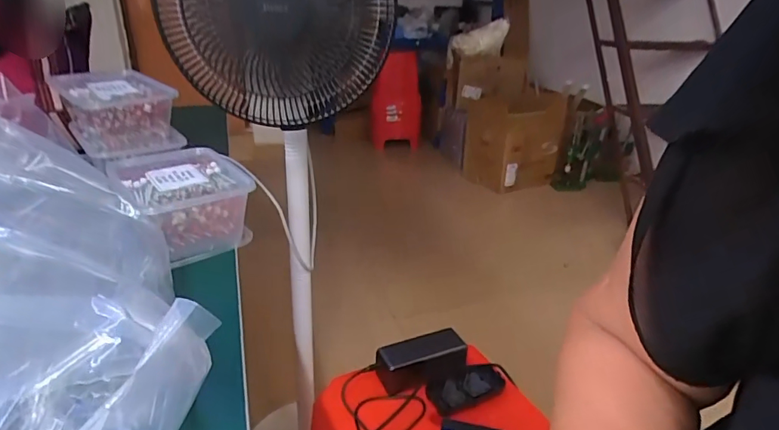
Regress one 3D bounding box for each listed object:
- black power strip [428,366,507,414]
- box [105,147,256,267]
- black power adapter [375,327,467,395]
[{"bbox_3d":[0.108,0.244,0.676,0.108,0.021,0.050,-7,26,-20],"label":"black power strip"},{"bbox_3d":[-0.236,-0.016,0.530,0.118,0.071,0.182,-17,30,-35],"label":"box"},{"bbox_3d":[0.042,0.214,0.694,0.121,0.046,0.059,-9,26,-22],"label":"black power adapter"}]

